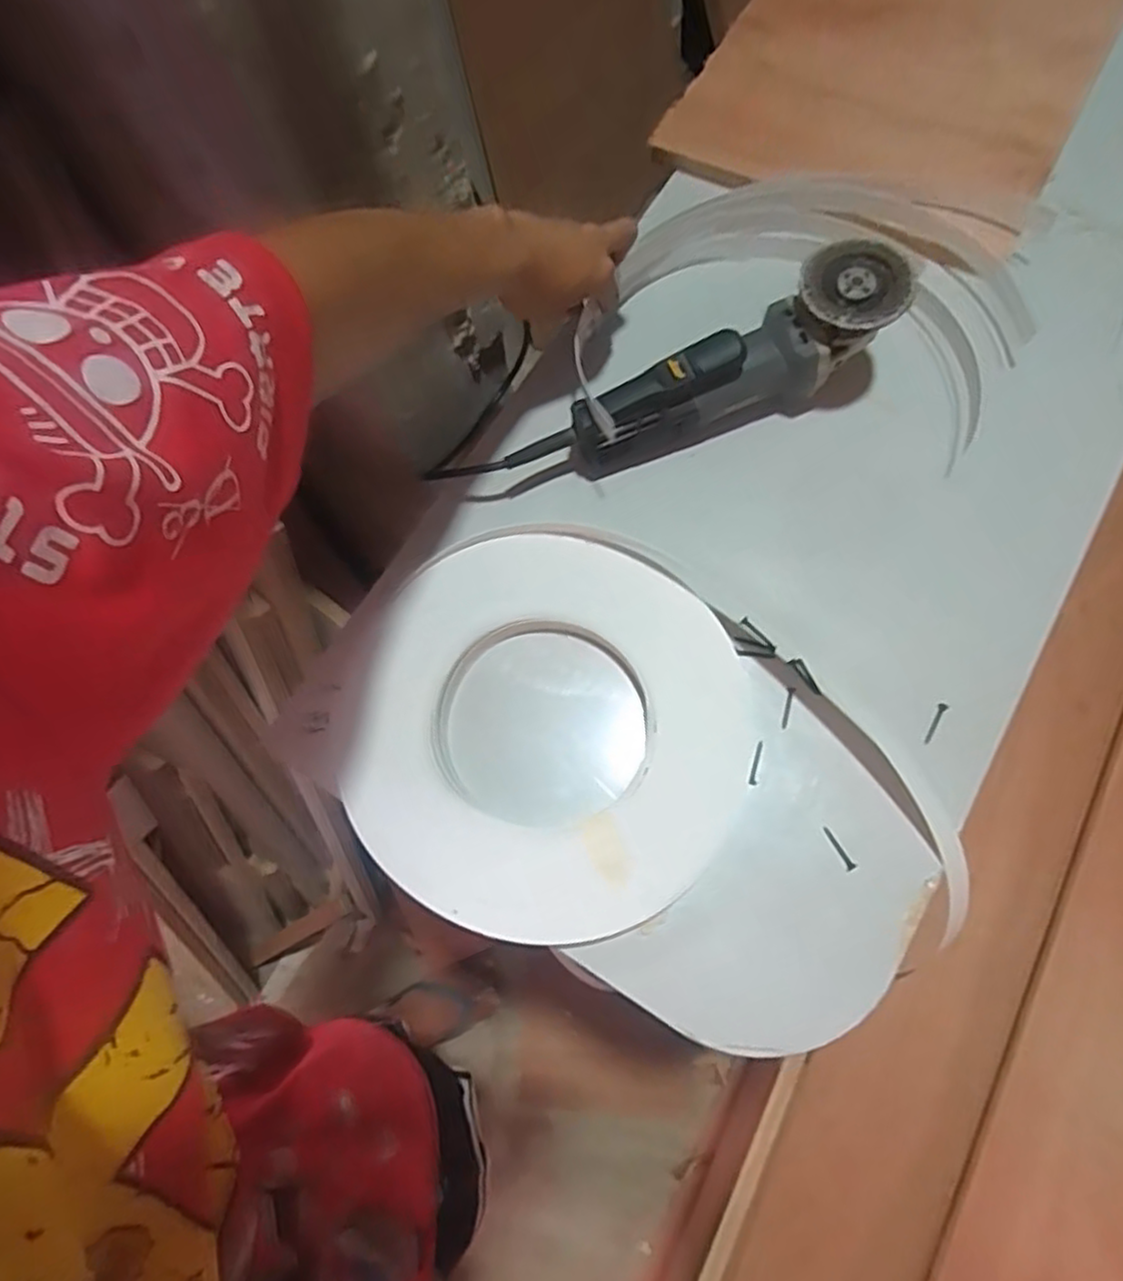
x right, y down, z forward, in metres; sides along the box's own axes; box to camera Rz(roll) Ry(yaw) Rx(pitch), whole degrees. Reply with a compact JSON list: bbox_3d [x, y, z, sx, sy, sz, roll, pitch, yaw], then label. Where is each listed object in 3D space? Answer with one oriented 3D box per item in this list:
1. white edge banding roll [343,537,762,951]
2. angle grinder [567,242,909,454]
[{"bbox_3d":[-0.012,0.062,0.534,0.311,0.018,0.303,-34,76,-9],"label":"white edge banding roll"},{"bbox_3d":[0.141,-0.226,0.575,0.279,0.090,0.073,-26,76,-7],"label":"angle grinder"}]

